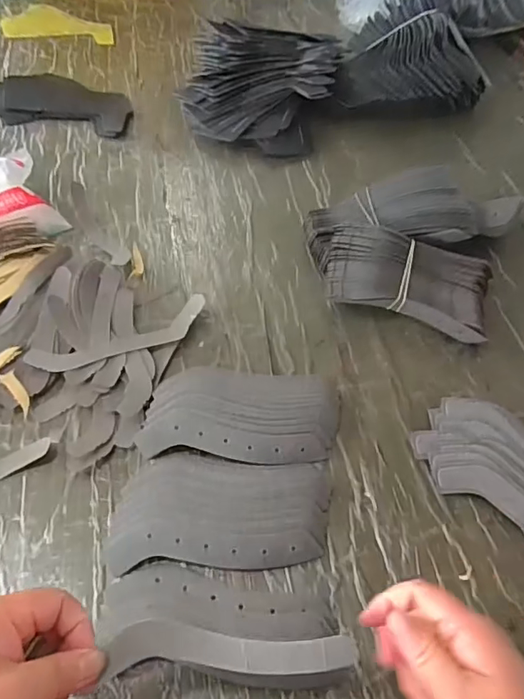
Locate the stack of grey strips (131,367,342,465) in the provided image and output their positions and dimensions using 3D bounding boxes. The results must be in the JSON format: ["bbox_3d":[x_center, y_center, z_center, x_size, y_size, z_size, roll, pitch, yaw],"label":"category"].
[{"bbox_3d":[-0.016,0.053,0.464,0.174,0.019,0.096,4,55,0],"label":"stack of grey strips"}]

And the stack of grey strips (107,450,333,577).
[{"bbox_3d":[-0.032,0.127,0.416,0.173,0.013,0.095,0,55,-3],"label":"stack of grey strips"}]

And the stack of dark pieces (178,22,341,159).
[{"bbox_3d":[0.004,-0.424,0.781,0.218,0.074,0.315,10,55,4],"label":"stack of dark pieces"}]

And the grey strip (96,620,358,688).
[{"bbox_3d":[-0.018,0.179,0.299,0.143,0.007,0.027,3,55,1],"label":"grey strip"}]

